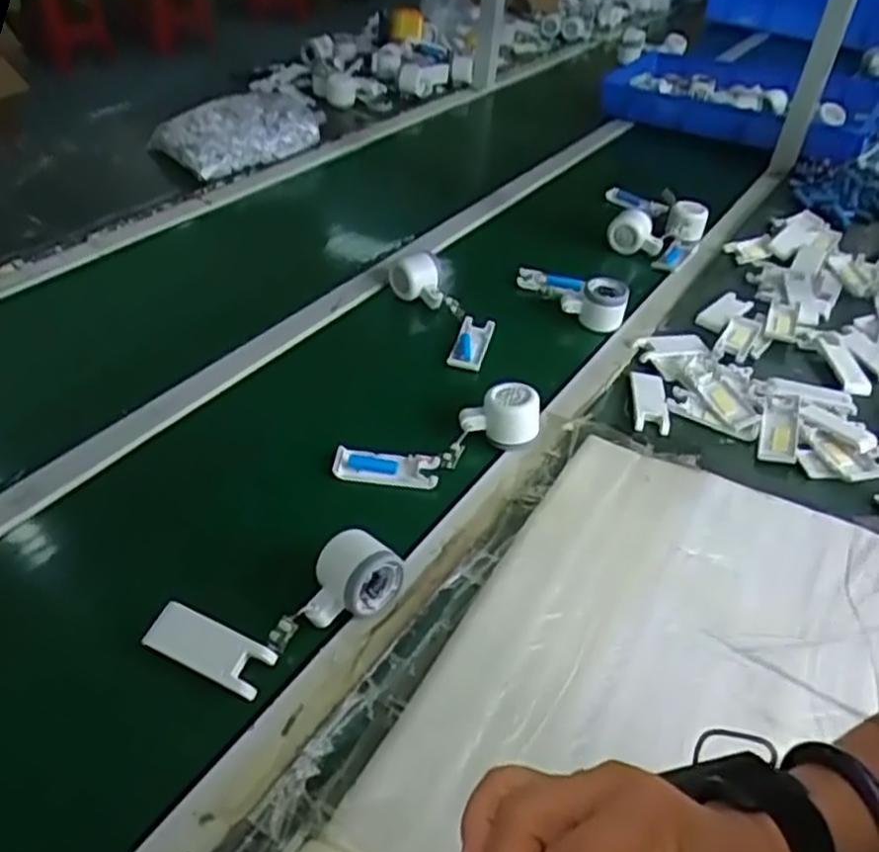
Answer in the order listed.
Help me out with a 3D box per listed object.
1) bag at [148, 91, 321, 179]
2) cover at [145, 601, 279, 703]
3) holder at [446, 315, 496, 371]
[{"bbox_3d":[-0.346,-0.512,1.343,0.262,0.091,0.161,-25,49,-32],"label":"bag"},{"bbox_3d":[-0.181,0.174,0.601,0.102,0.008,0.040,21,65,14],"label":"cover"},{"bbox_3d":[0.041,-0.108,0.953,0.040,0.025,0.091,14,40,8],"label":"holder"}]

